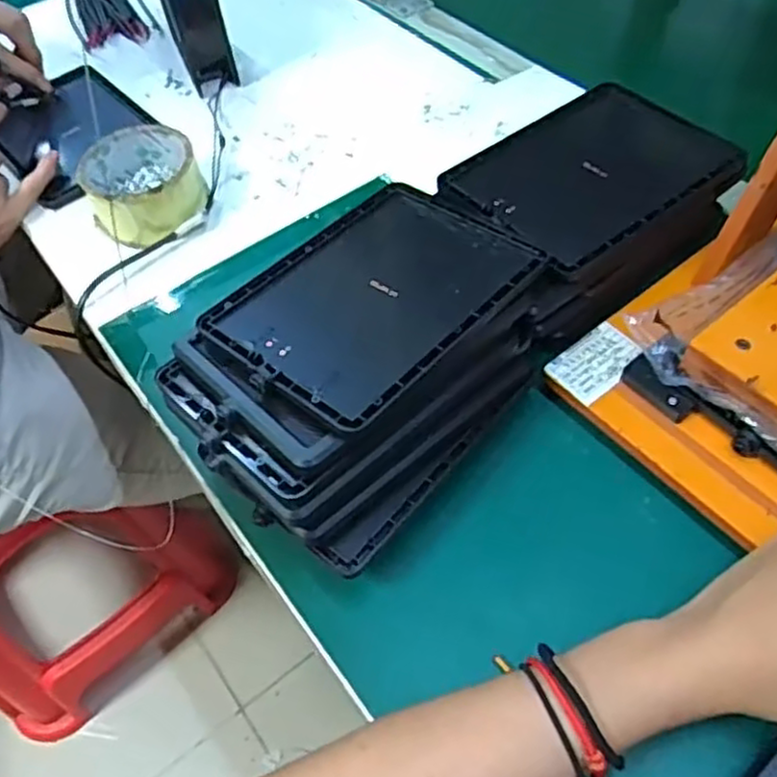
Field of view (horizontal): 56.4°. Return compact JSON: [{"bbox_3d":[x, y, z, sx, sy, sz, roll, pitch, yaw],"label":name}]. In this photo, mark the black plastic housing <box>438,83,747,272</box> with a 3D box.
[{"bbox_3d":[0.123,-0.136,0.454,0.159,0.013,0.117,-34,58,-18],"label":"black plastic housing"}]

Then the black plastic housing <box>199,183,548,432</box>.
[{"bbox_3d":[-0.006,-0.054,0.392,0.118,0.017,0.165,35,64,26],"label":"black plastic housing"}]

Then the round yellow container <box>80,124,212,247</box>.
[{"bbox_3d":[-0.181,-0.151,0.541,0.083,0.044,0.084,-2,54,3],"label":"round yellow container"}]

